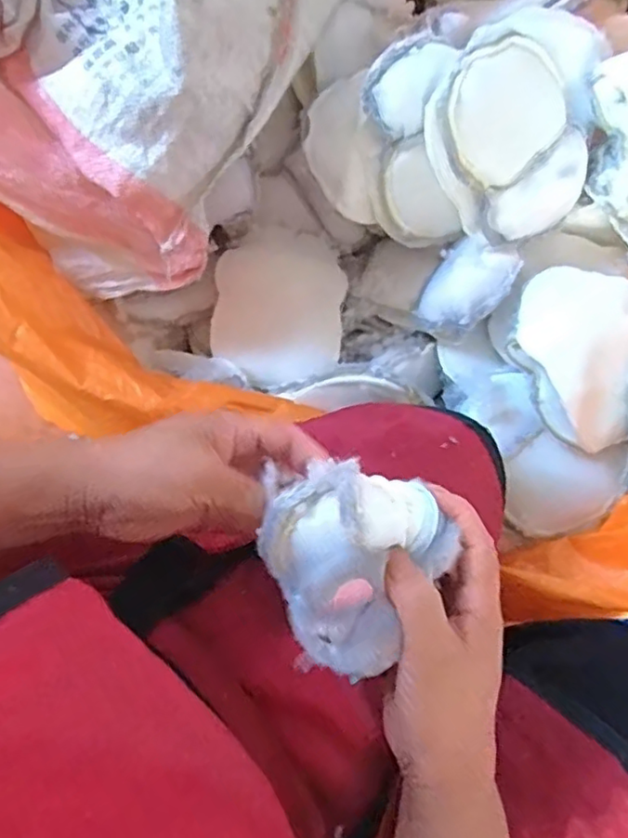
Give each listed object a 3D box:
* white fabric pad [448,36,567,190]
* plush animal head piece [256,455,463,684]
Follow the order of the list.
[{"bbox_3d":[0.171,-0.277,0.558,0.121,0.019,0.104,-43,112,-3],"label":"white fabric pad"},{"bbox_3d":[0.020,0.078,0.325,0.098,0.043,0.107,0,78,1],"label":"plush animal head piece"}]

